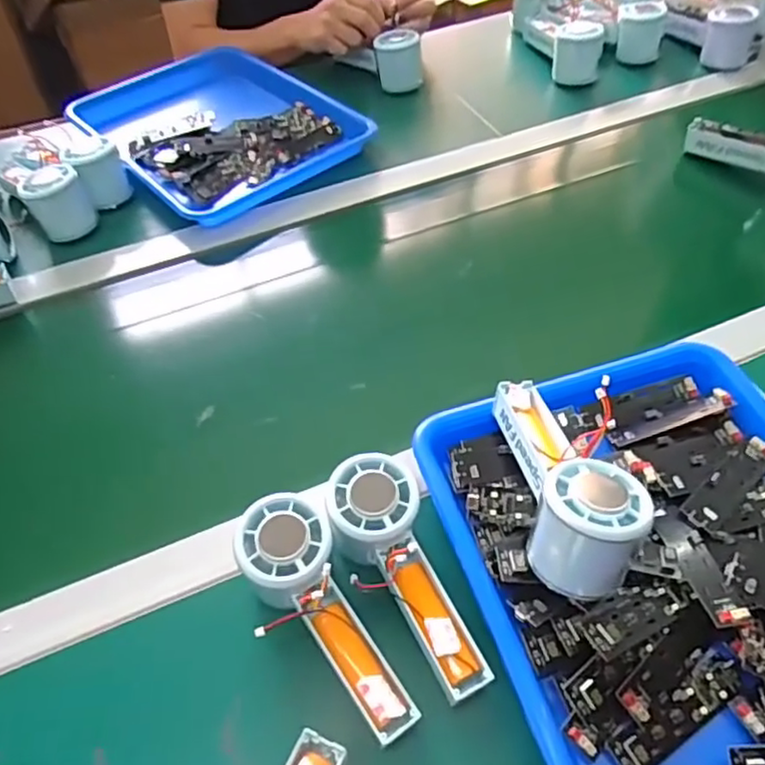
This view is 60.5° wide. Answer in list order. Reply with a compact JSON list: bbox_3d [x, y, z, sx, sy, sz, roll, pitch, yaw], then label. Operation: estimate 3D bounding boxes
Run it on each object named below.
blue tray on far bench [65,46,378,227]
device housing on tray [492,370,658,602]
[{"bbox_3d":[-0.201,-0.305,0.798,0.258,0.052,0.314,-33,56,-22],"label":"blue tray on far bench"},{"bbox_3d":[0.113,0.051,0.405,0.061,0.075,0.144,-4,50,0],"label":"device housing on tray"}]

